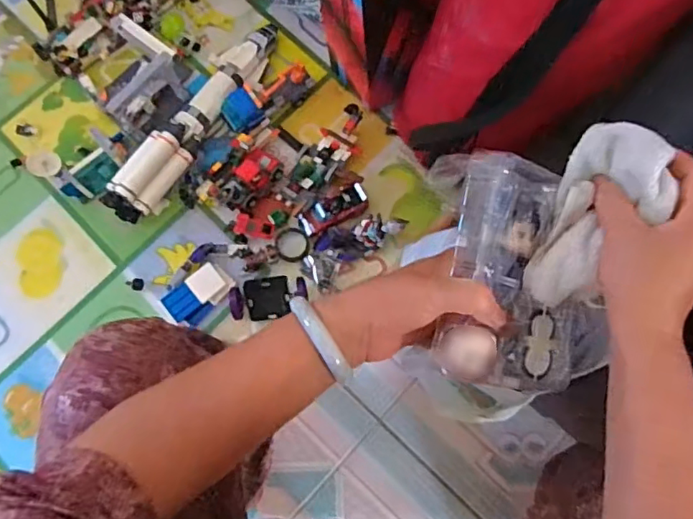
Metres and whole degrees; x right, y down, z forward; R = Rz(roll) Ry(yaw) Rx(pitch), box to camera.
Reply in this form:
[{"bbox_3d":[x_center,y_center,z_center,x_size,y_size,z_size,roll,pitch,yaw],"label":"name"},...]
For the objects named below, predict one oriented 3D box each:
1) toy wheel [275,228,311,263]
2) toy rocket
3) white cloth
[{"bbox_3d":[-0.087,-0.023,0.916,0.056,0.012,0.055,0,77,0],"label":"toy wheel"},{"bbox_3d":[-0.248,-0.241,0.939,0.081,0.070,0.419,32,79,8],"label":"toy rocket"},{"bbox_3d":[0.182,-0.032,0.411,0.064,0.040,0.143,30,88,7],"label":"white cloth"}]

